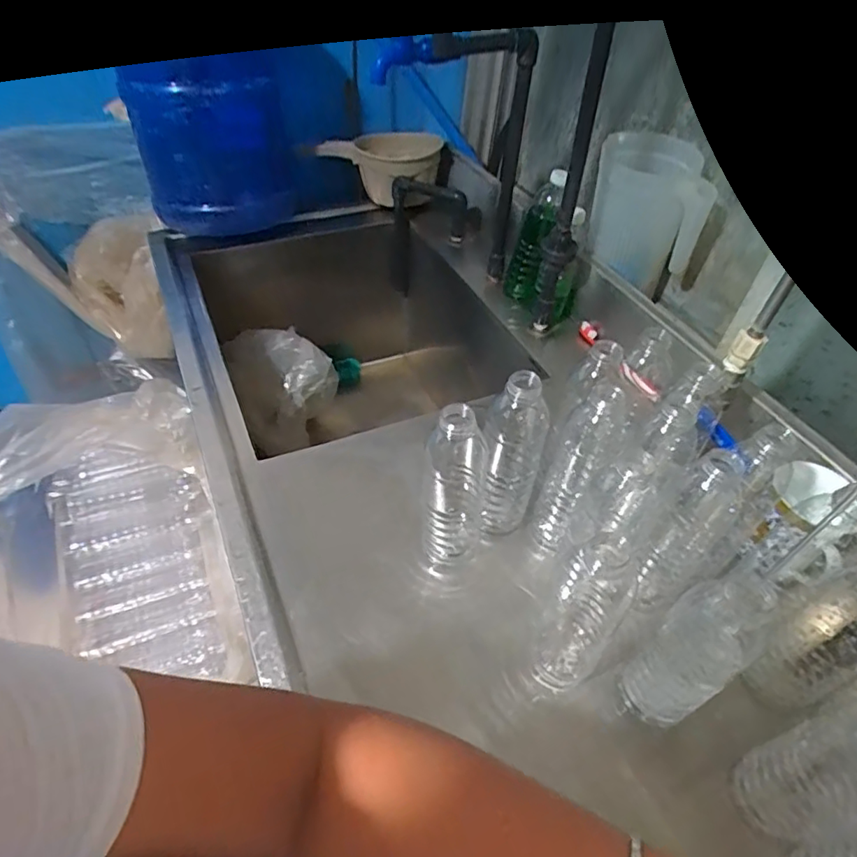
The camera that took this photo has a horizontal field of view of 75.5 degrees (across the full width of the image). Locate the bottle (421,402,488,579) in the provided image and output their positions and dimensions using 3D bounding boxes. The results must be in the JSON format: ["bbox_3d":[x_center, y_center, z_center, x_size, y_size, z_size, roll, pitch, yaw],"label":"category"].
[{"bbox_3d":[0.028,0.064,0.535,0.058,0.209,0.058,14,47,7],"label":"bottle"}]

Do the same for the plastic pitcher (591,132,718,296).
[{"bbox_3d":[0.318,-0.318,0.831,0.139,0.182,0.161,14,47,7],"label":"plastic pitcher"}]

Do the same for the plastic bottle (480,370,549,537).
[{"bbox_3d":[0.080,0.035,0.557,0.066,0.206,0.058,18,48,11],"label":"plastic bottle"}]

